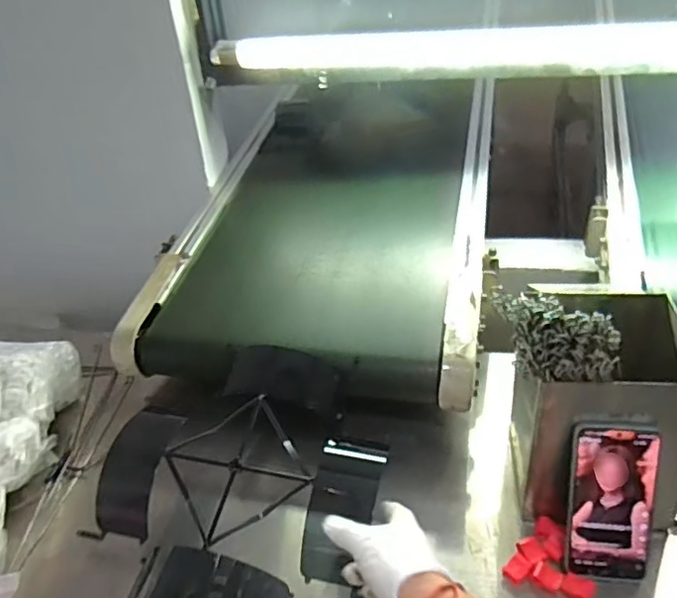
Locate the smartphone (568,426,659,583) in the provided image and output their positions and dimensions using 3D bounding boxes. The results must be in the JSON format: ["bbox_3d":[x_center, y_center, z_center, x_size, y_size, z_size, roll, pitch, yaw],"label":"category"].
[{"bbox_3d":[0.262,0.197,0.560,0.075,0.160,0.016,0,12,13],"label":"smartphone"}]

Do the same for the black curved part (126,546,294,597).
[{"bbox_3d":[-0.133,0.287,0.563,0.177,0.064,0.085,7,34,17],"label":"black curved part"}]

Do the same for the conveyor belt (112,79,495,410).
[{"bbox_3d":[0.006,-0.170,1.010,0.486,0.213,0.749,4,33,13],"label":"conveyor belt"}]

